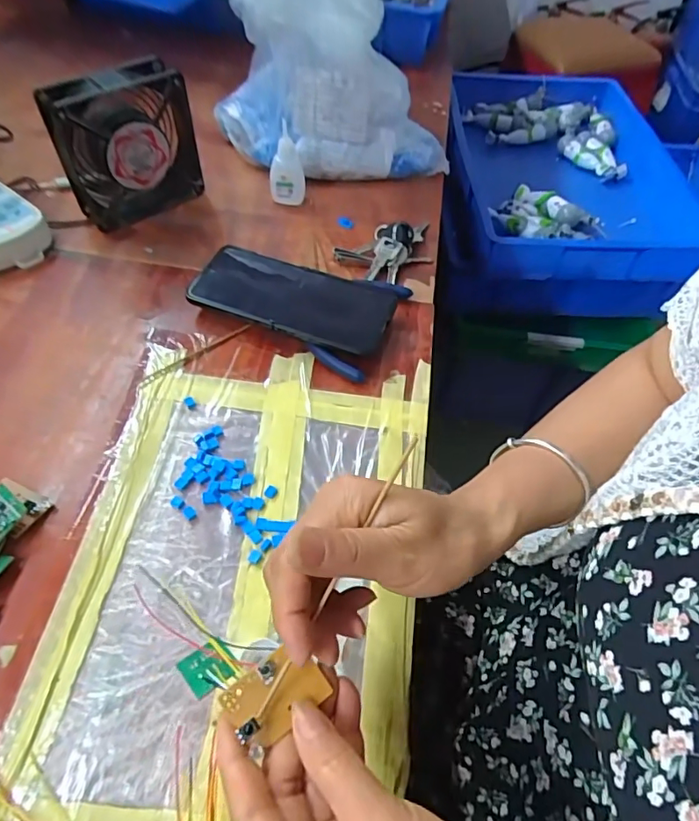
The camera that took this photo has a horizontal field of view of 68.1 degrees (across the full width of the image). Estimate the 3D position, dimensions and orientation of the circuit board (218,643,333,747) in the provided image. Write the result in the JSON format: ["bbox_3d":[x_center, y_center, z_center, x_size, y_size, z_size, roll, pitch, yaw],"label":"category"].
[{"bbox_3d":[-0.034,0.126,0.231,0.043,0.013,0.030,-30,59,-21],"label":"circuit board"}]

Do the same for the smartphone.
[{"bbox_3d":[-0.051,-0.102,0.461,0.176,0.011,0.084,18,57,12],"label":"smartphone"}]

